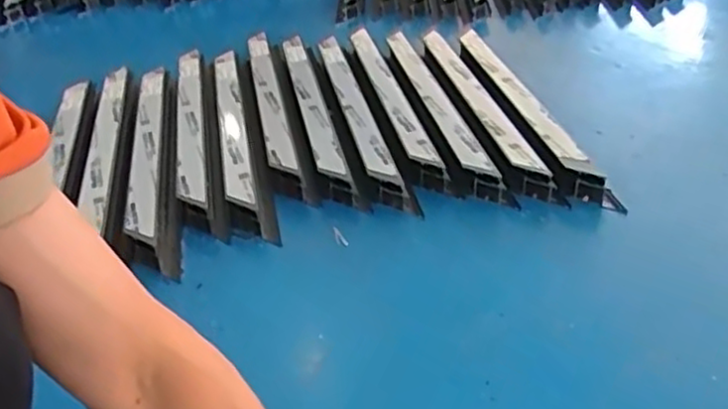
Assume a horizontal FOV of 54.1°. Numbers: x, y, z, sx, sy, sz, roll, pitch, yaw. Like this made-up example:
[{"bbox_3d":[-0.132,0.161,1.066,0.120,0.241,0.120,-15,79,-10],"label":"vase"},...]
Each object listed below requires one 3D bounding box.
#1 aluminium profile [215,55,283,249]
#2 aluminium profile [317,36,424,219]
[{"bbox_3d":[-0.195,-0.110,1.126,0.064,0.053,0.503,-9,36,-8],"label":"aluminium profile"},{"bbox_3d":[-0.009,-0.144,1.159,0.062,0.052,0.512,-10,36,-9],"label":"aluminium profile"}]

